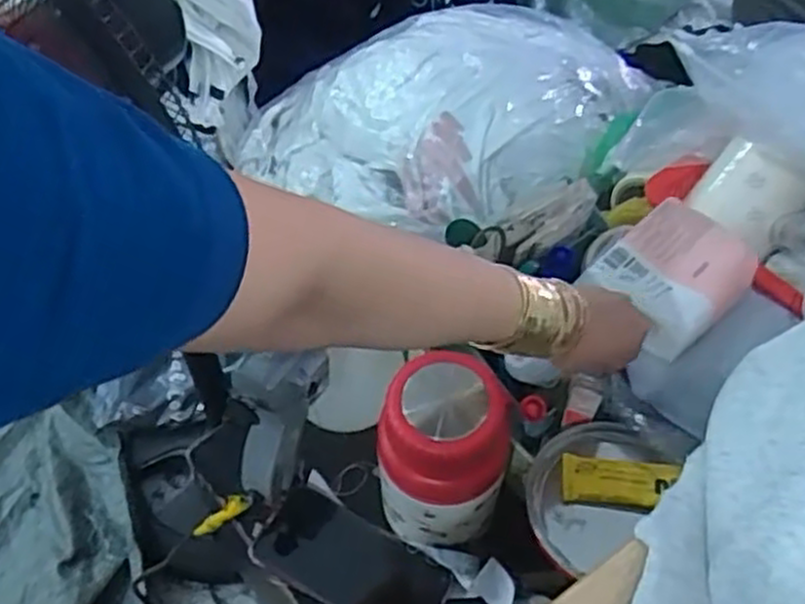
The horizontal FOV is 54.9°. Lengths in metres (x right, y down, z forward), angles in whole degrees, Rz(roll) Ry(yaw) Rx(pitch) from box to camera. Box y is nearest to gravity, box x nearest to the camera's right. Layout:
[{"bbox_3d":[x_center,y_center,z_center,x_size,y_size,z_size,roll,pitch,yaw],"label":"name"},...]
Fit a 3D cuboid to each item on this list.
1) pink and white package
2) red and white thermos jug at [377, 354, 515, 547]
[{"bbox_3d":[0.221,-0.024,0.631,0.099,0.032,0.121,39,68,24],"label":"pink and white package"},{"bbox_3d":[0.031,0.120,0.594,0.089,0.158,0.081,0,52,0],"label":"red and white thermos jug"}]

